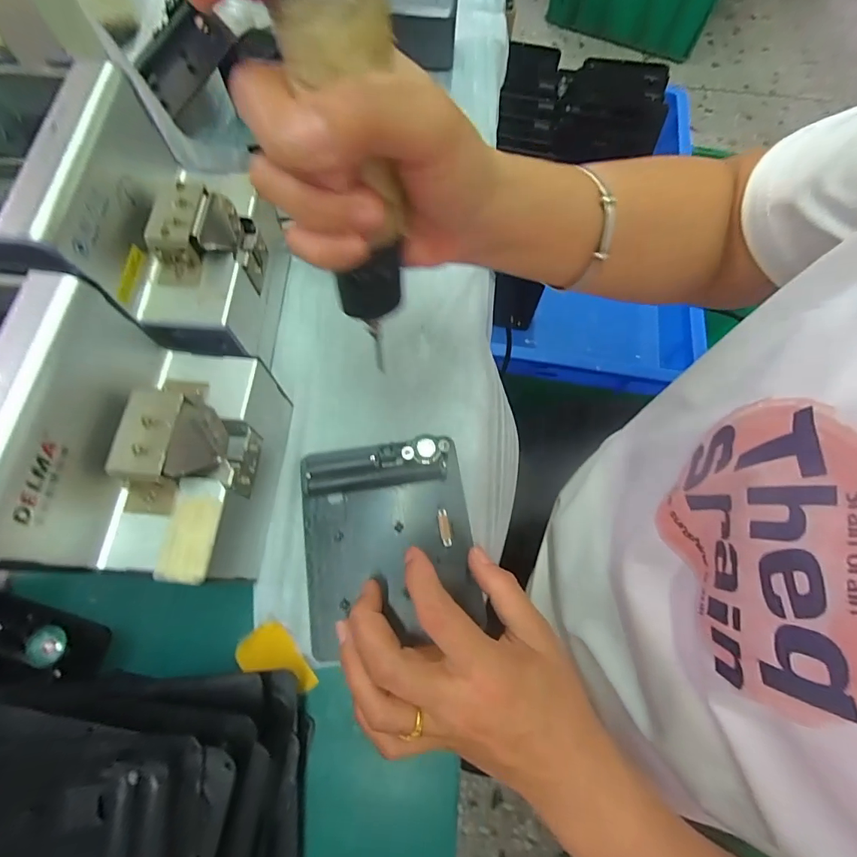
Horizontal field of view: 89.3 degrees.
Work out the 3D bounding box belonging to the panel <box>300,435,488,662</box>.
[{"bbox_3d":[-0.026,0.071,0.291,0.111,0.029,0.129,-9,70,-5],"label":"panel"}]

